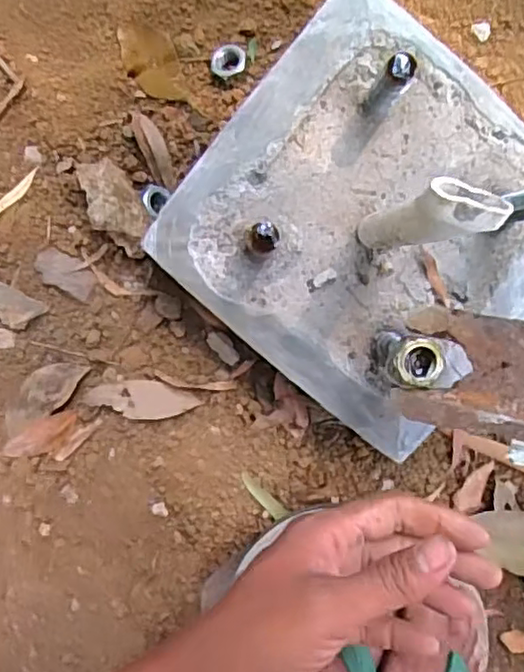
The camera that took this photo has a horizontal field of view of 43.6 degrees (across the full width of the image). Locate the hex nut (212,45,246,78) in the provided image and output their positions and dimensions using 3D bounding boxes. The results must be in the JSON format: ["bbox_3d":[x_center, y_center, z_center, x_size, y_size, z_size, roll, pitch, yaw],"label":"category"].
[{"bbox_3d":[-0.022,-0.183,0.440,0.023,0.015,0.020,-3,95,-1],"label":"hex nut"}]

